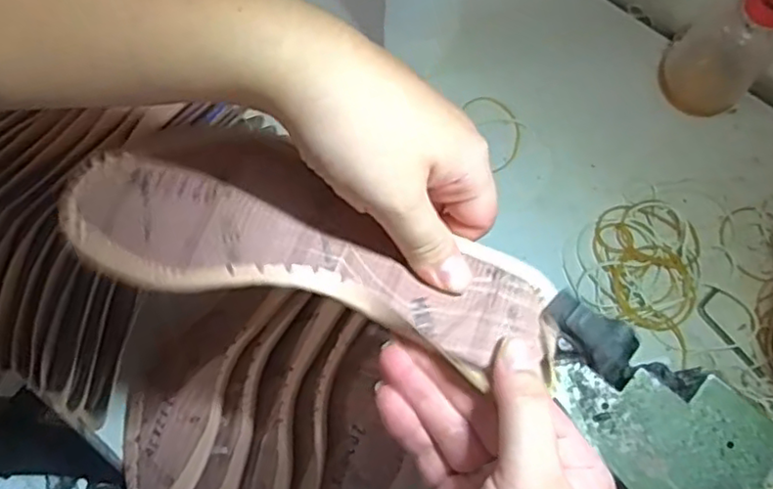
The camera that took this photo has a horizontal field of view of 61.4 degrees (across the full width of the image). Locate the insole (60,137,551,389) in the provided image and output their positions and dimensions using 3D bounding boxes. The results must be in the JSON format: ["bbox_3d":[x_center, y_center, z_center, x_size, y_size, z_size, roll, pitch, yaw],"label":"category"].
[{"bbox_3d":[-0.036,0.001,0.285,0.217,0.029,0.073,18,74,2],"label":"insole"}]

